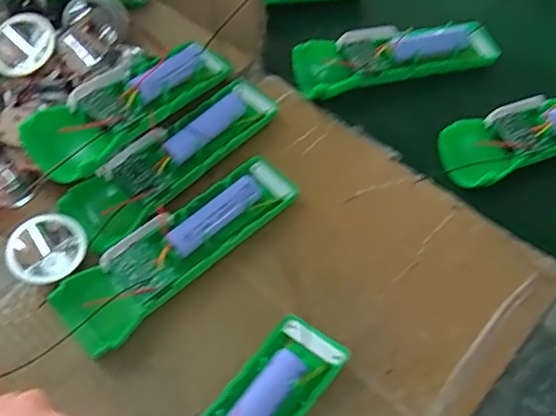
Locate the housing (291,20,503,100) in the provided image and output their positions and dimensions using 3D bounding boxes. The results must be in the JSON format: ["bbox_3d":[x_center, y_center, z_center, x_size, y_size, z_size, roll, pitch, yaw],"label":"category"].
[{"bbox_3d":[0.093,-0.125,0.457,0.159,0.022,0.048,-14,61,-8],"label":"housing"}]

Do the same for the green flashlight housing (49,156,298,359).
[{"bbox_3d":[-0.057,0.023,0.352,0.159,0.027,0.047,-39,67,-20],"label":"green flashlight housing"}]

